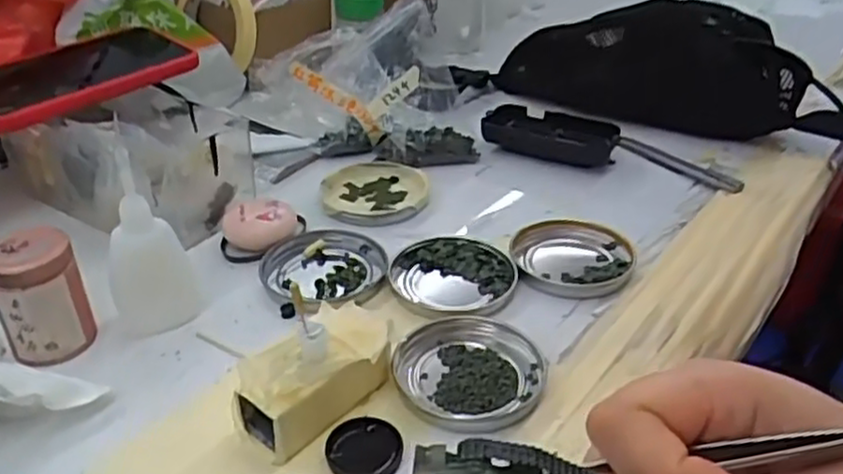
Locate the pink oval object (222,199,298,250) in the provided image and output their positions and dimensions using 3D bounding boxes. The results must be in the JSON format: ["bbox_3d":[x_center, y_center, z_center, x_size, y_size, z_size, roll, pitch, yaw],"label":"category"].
[{"bbox_3d":[-0.109,-0.010,0.499,0.048,0.024,0.032,-8,33,-12],"label":"pink oval object"}]

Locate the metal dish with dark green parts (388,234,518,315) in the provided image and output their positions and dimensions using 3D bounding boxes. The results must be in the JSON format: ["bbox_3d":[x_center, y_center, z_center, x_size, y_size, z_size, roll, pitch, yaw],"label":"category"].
[{"bbox_3d":[0.018,0.023,0.467,0.081,0.008,0.077,0,32,0],"label":"metal dish with dark green parts"}]

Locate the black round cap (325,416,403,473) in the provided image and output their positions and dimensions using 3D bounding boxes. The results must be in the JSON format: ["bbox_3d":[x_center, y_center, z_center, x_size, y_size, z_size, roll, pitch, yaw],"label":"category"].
[{"bbox_3d":[-0.028,0.099,0.349,0.035,0.004,0.037,0,32,0],"label":"black round cap"}]

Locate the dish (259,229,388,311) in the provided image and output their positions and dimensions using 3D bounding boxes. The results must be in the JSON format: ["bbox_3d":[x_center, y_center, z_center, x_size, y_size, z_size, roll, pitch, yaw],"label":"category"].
[{"bbox_3d":[-0.061,0.020,0.481,0.075,0.017,0.071,0,32,0],"label":"dish"}]

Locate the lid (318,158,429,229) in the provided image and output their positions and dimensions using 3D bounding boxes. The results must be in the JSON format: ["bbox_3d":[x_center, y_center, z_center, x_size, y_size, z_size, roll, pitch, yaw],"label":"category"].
[{"bbox_3d":[-0.035,-0.032,0.558,0.079,0.013,0.095,-1,32,0],"label":"lid"}]

